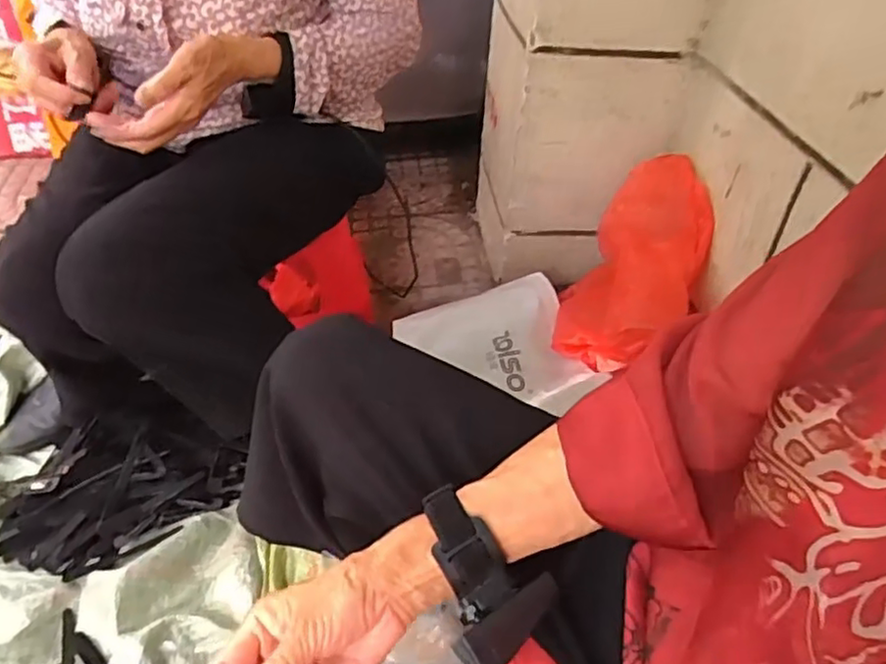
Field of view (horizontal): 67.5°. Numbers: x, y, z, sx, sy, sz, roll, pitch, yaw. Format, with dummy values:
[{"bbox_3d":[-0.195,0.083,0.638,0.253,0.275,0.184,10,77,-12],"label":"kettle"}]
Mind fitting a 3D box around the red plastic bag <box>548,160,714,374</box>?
[{"bbox_3d":[0.277,-0.100,0.913,0.148,0.121,0.324,21,70,21],"label":"red plastic bag"}]

